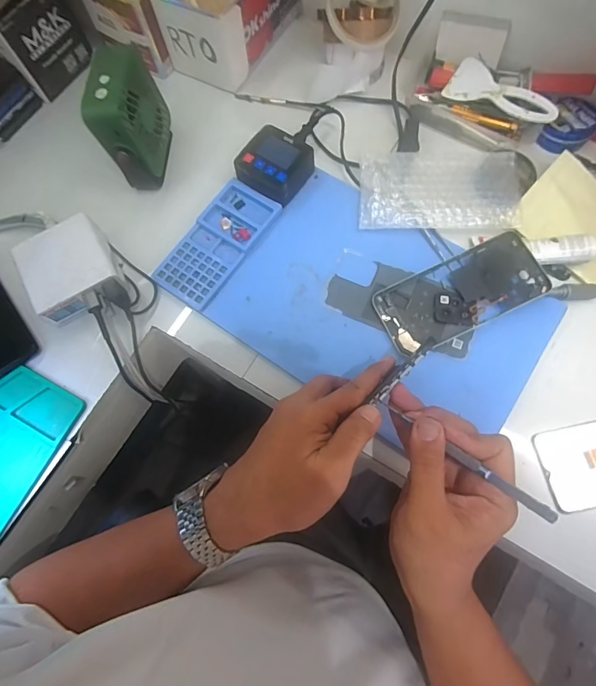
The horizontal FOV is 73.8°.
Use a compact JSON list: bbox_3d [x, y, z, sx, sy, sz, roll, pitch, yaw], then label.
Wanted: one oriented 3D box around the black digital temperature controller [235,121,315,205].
[{"bbox_3d":[-0.027,-0.201,0.449,0.070,0.032,0.074,33,78,10],"label":"black digital temperature controller"}]

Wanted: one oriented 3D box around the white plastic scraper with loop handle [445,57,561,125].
[{"bbox_3d":[0.238,-0.289,0.459,0.125,0.008,0.053,32,87,14],"label":"white plastic scraper with loop handle"}]

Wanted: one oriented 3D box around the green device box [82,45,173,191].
[{"bbox_3d":[-0.178,-0.236,0.427,0.043,0.107,0.104,2,75,2],"label":"green device box"}]

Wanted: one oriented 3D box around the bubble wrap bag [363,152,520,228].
[{"bbox_3d":[0.157,-0.170,0.439,0.173,0.023,0.095,3,75,2],"label":"bubble wrap bag"}]

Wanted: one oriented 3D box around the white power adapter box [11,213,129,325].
[{"bbox_3d":[-0.234,-0.078,0.412,0.081,0.034,0.092,-25,76,-5],"label":"white power adapter box"}]

